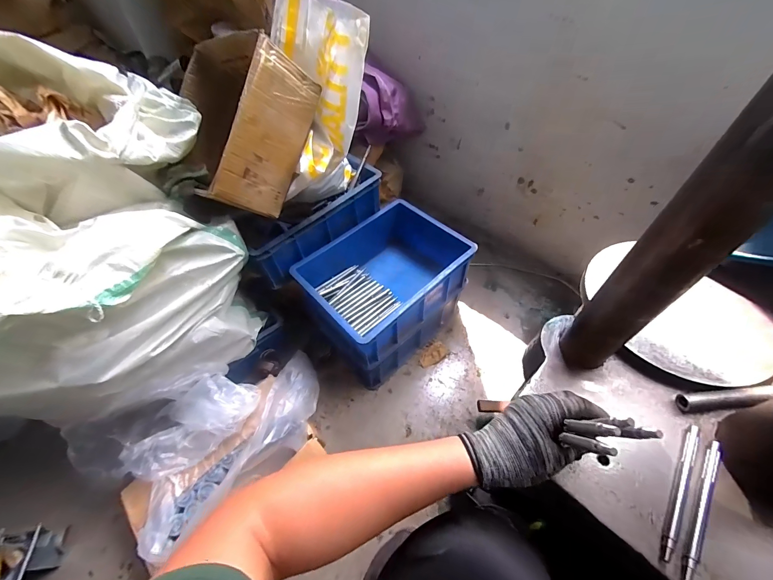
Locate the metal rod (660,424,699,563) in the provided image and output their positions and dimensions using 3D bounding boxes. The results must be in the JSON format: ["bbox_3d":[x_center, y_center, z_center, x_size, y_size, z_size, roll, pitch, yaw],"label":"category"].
[{"bbox_3d":[0.342,0.229,0.379,0.013,0.011,0.161,31,60,23],"label":"metal rod"}]

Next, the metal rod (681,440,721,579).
[{"bbox_3d":[0.355,0.241,0.368,0.014,0.012,0.164,32,60,23],"label":"metal rod"}]

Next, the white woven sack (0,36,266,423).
[{"bbox_3d":[-0.582,-0.086,0.651,0.526,0.539,0.533,-17,54,-11],"label":"white woven sack"}]

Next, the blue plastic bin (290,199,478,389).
[{"bbox_3d":[0.006,0.001,0.934,0.418,0.262,0.305,-34,59,-21],"label":"blue plastic bin"}]

